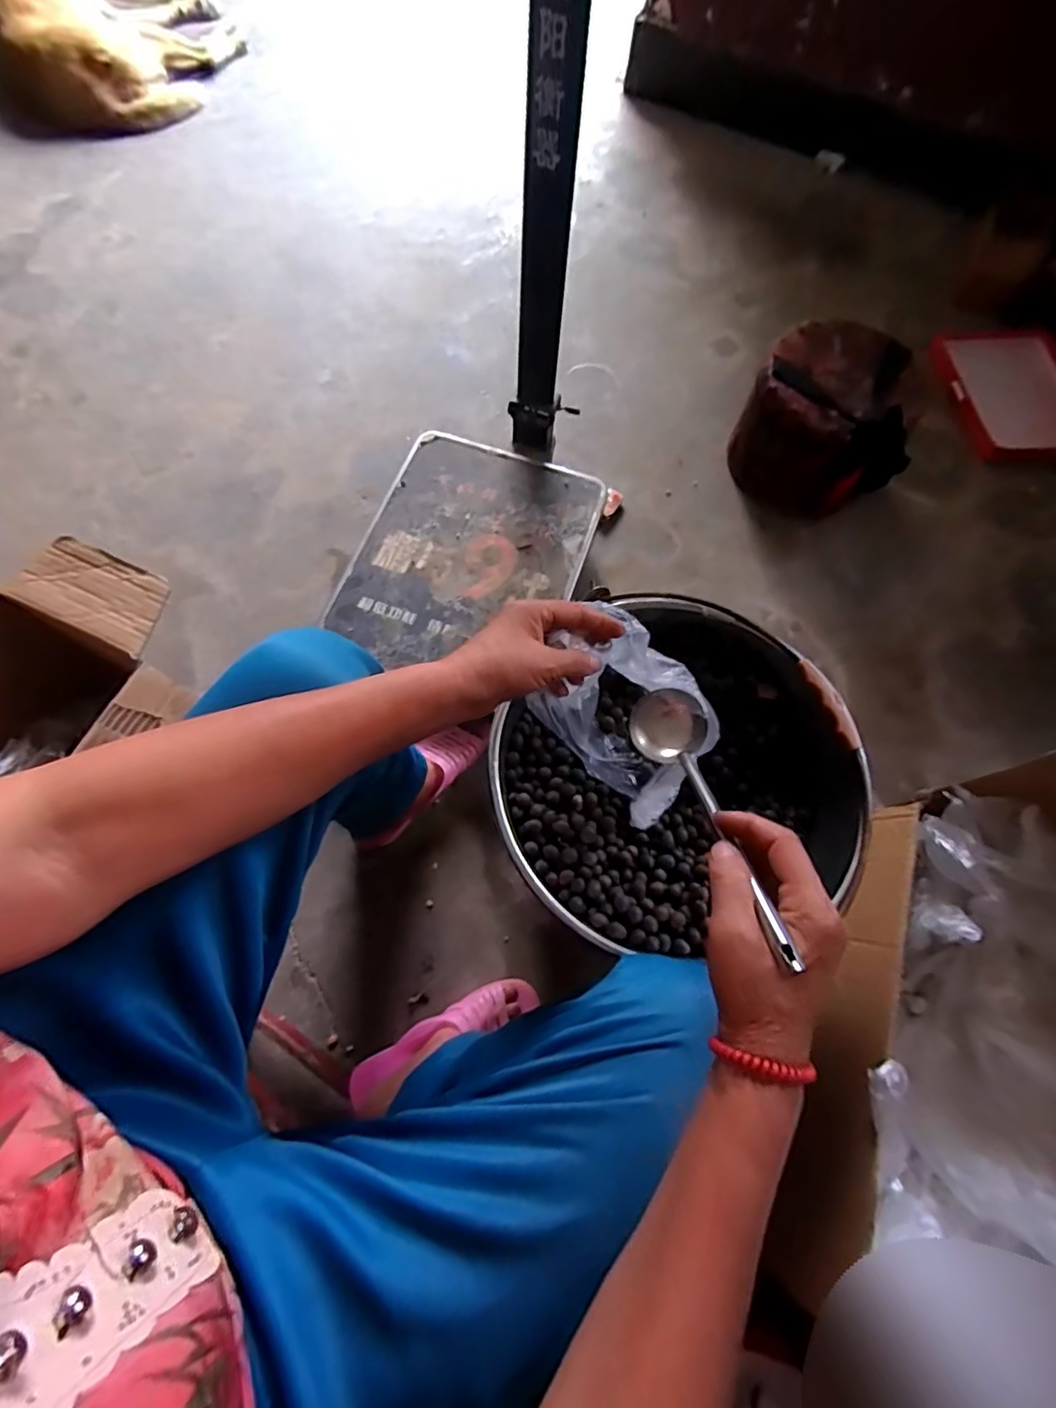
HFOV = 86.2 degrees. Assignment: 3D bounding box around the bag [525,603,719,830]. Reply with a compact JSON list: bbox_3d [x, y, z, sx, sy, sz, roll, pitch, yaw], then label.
[{"bbox_3d":[0.082,0.019,0.483,0.147,0.144,0.104,42,73,13],"label":"bag"}]

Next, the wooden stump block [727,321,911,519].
[{"bbox_3d":[0.488,-0.453,0.936,0.244,0.199,0.244,33,72,10],"label":"wooden stump block"}]

